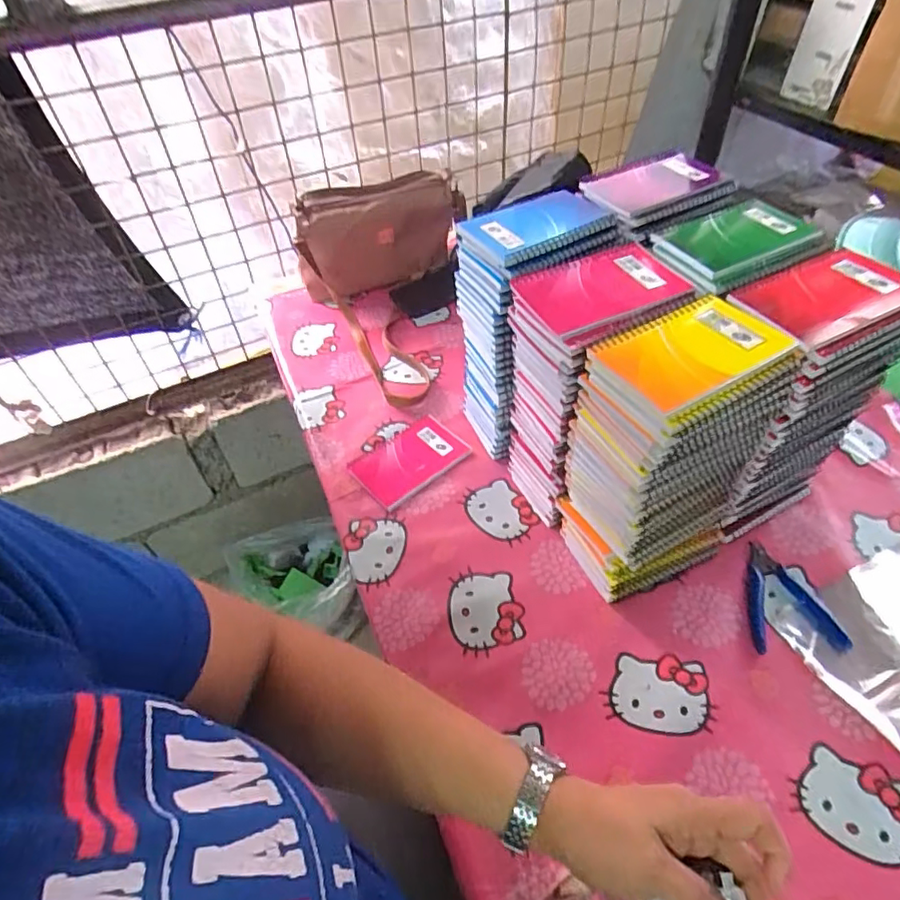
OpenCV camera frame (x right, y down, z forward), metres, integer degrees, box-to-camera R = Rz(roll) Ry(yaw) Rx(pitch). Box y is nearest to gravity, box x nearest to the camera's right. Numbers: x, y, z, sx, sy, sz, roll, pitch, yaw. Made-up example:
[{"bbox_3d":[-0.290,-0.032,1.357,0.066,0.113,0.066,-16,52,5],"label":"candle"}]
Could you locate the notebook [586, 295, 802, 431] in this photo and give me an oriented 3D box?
[{"bbox_3d":[0.175,-0.072,0.424,0.129,0.011,0.090,-26,52,-18],"label":"notebook"}]

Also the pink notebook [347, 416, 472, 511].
[{"bbox_3d":[-0.047,0.013,0.701,0.130,0.007,0.086,-33,54,-23],"label":"pink notebook"}]

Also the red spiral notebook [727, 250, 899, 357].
[{"bbox_3d":[0.305,-0.123,0.463,0.134,0.014,0.086,-23,51,-16],"label":"red spiral notebook"}]

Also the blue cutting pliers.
[{"bbox_3d":[0.327,0.143,0.561,0.084,0.007,0.109,-2,48,2],"label":"blue cutting pliers"}]

